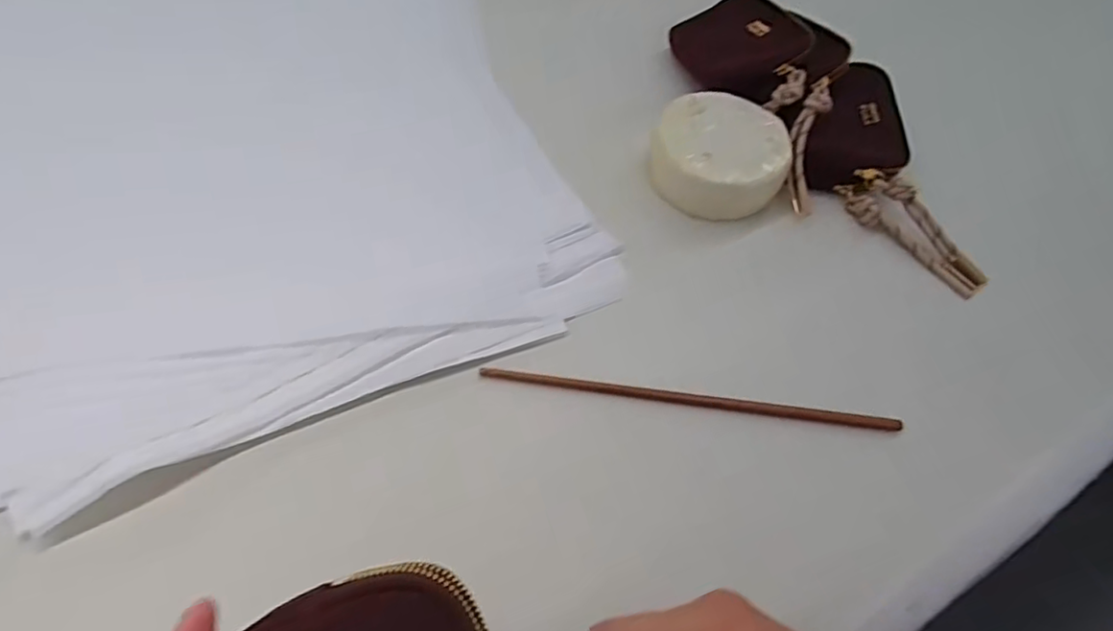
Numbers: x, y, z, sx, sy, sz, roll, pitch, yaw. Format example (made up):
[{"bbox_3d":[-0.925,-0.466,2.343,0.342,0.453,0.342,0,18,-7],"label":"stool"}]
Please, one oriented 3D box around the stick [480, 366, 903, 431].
[{"bbox_3d":[0.078,0.048,0.375,0.240,0.013,0.007,8,58,0],"label":"stick"}]

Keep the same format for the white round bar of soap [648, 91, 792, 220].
[{"bbox_3d":[0.116,-0.116,0.459,0.093,0.034,0.094,16,58,5],"label":"white round bar of soap"}]

